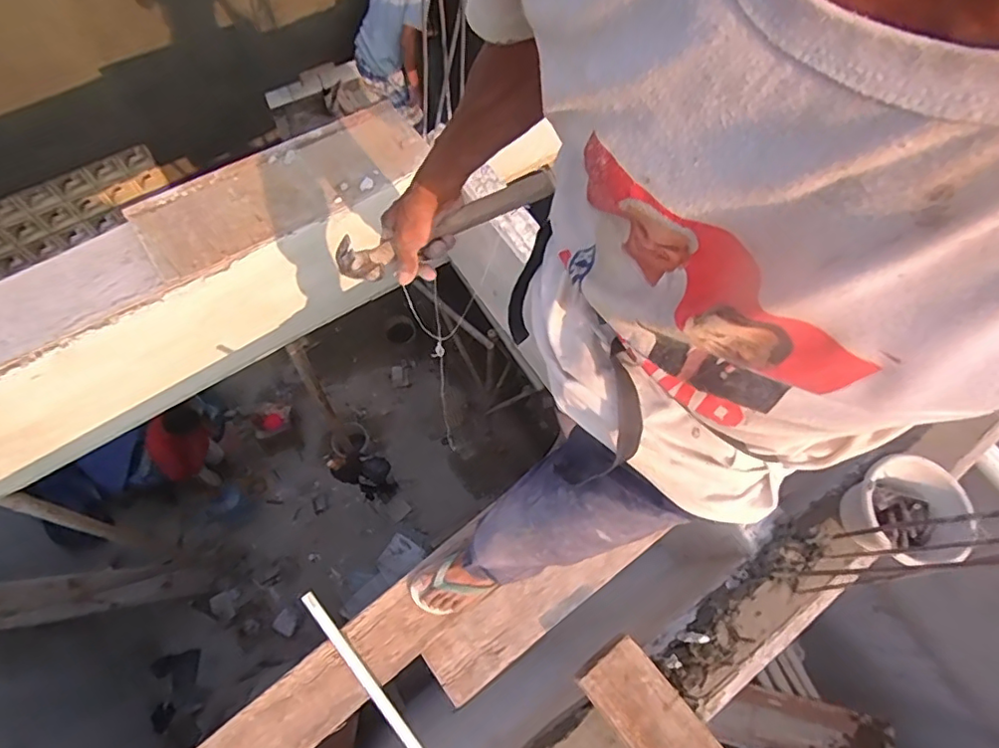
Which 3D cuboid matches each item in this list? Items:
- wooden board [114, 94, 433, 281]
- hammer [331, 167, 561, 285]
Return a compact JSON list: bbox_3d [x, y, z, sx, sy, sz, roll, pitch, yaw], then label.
[{"bbox_3d":[-0.662,-0.579,1.765,0.869,0.050,0.301,-29,87,-11],"label":"wooden board"},{"bbox_3d":[-0.067,-0.179,0.708,0.284,0.101,0.028,-21,67,12],"label":"hammer"}]

